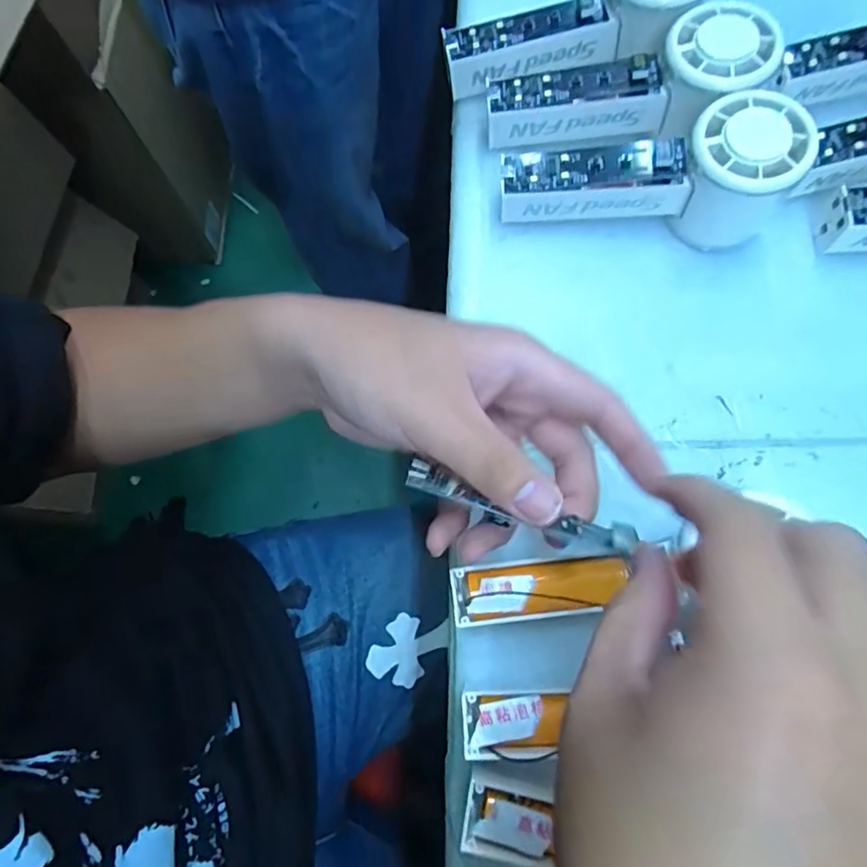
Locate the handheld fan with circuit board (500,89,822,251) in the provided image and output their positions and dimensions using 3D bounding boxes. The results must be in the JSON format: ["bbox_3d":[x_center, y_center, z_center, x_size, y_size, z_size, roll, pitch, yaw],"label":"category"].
[{"bbox_3d":[0.113,-0.139,0.298,0.148,0.058,0.049,1,75,0],"label":"handheld fan with circuit board"}]

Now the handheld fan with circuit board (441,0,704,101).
[{"bbox_3d":[0.082,-0.236,0.324,0.150,0.033,0.053,-13,75,13],"label":"handheld fan with circuit board"}]

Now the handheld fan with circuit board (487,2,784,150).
[{"bbox_3d":[0.107,-0.192,0.313,0.149,0.036,0.051,-8,74,15],"label":"handheld fan with circuit board"}]

